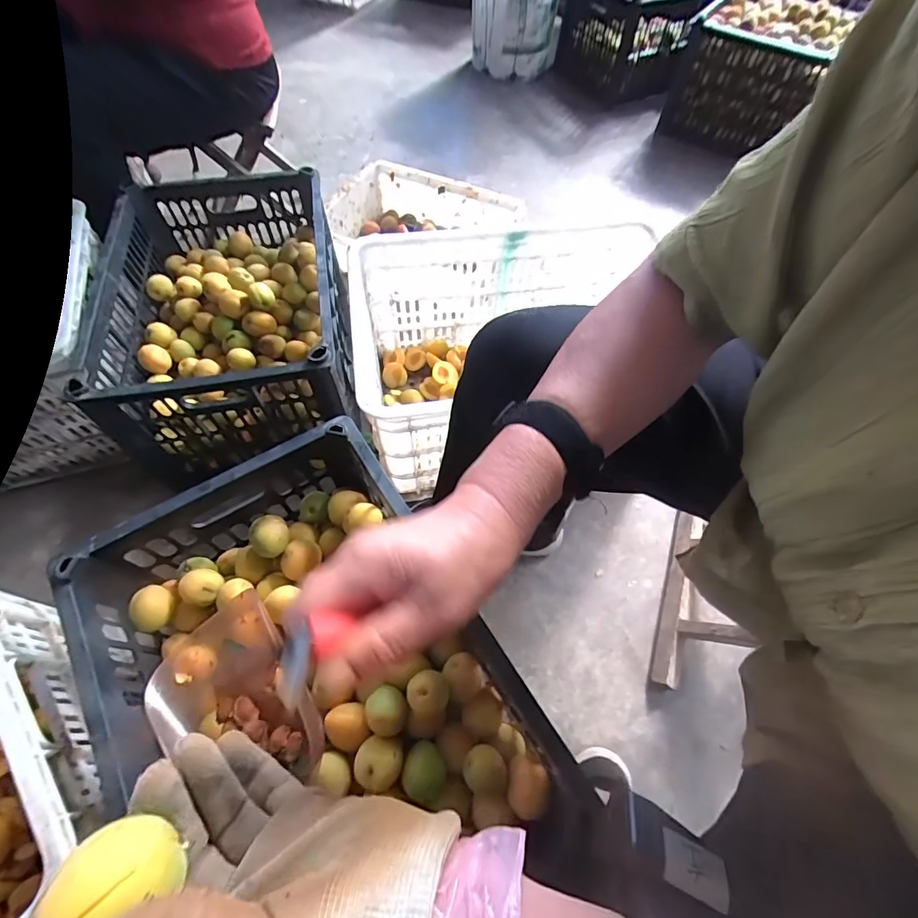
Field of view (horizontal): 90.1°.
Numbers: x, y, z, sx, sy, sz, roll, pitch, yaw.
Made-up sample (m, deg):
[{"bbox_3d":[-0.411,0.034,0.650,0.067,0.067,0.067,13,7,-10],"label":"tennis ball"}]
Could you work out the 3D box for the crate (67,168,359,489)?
[{"bbox_3d":[-0.382,-0.254,0.800,0.333,0.222,0.485,-10,61,-7],"label":"crate"}]

